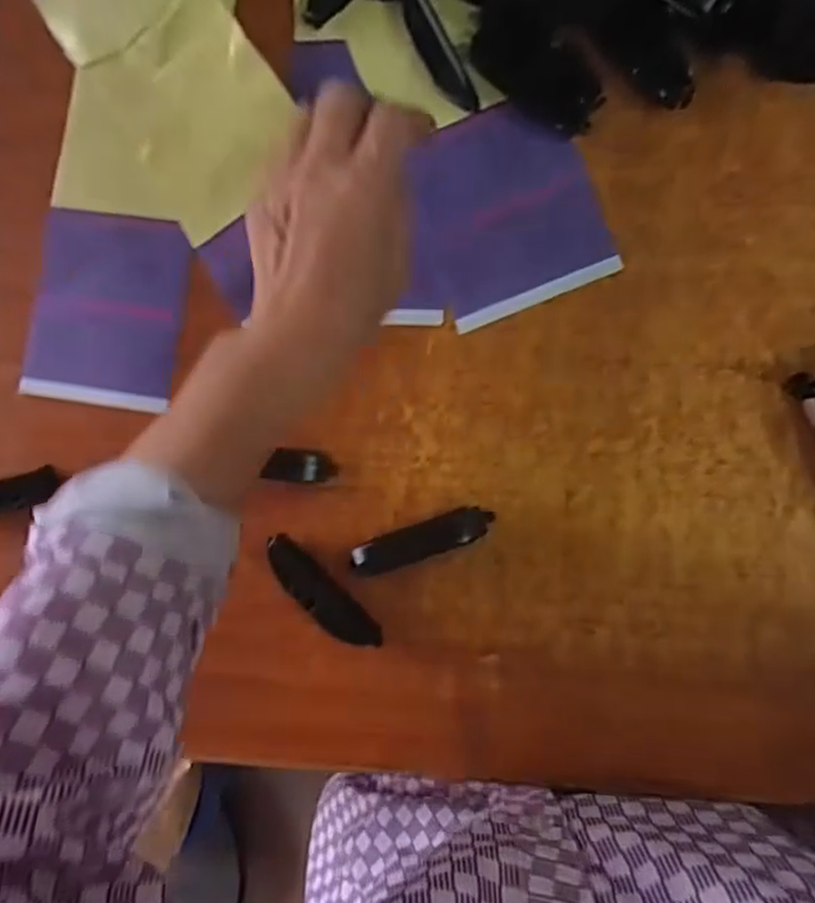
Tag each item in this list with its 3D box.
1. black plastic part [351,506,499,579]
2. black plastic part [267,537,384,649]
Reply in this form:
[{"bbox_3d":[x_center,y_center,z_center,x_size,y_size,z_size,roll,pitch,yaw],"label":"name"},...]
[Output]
[{"bbox_3d":[0.008,0.049,0.384,0.080,0.008,0.020,-21,83,6],"label":"black plastic part"},{"bbox_3d":[-0.047,0.079,0.383,0.079,0.018,0.020,42,92,9],"label":"black plastic part"}]

